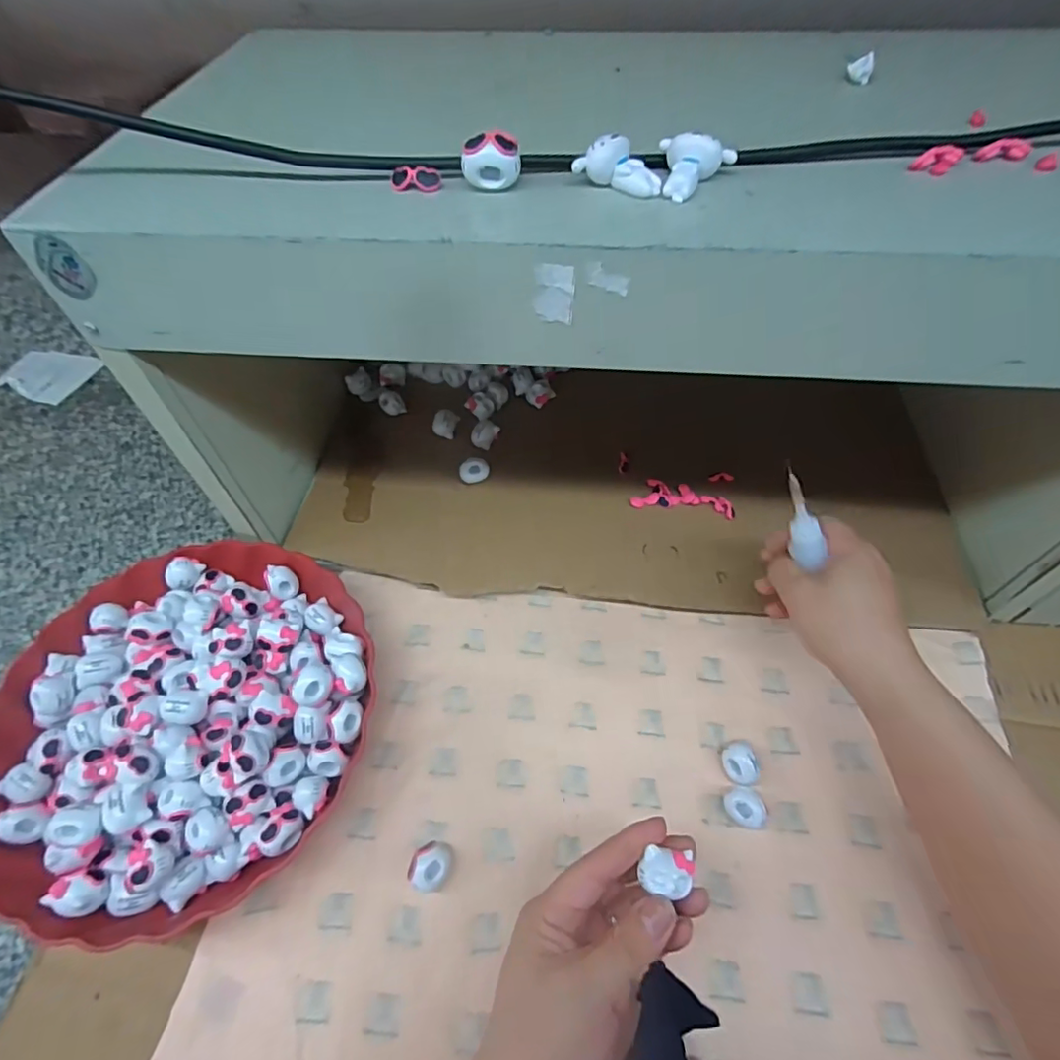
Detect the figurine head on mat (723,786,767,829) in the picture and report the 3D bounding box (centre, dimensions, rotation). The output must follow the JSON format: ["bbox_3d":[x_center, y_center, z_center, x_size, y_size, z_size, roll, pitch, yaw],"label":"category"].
[{"bbox_3d":[0.135,0.174,0.352,0.023,0.017,0.023,-5,57,3],"label":"figurine head on mat"}]

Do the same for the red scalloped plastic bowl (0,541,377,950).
[{"bbox_3d":[-0.226,0.119,0.373,0.234,0.071,0.234,-3,58,4],"label":"red scalloped plastic bowl"}]

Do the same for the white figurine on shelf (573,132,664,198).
[{"bbox_3d":[0.040,-0.161,0.247,0.038,0.016,0.016,16,61,15],"label":"white figurine on shelf"}]

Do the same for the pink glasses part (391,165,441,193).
[{"bbox_3d":[-0.052,-0.160,0.255,0.022,0.009,0.008,6,59,9],"label":"pink glasses part"}]

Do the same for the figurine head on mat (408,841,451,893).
[{"bbox_3d":[-0.059,0.200,0.334,0.021,0.022,0.025,4,58,8],"label":"figurine head on mat"}]

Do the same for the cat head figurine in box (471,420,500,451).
[{"bbox_3d":[-0.042,-0.089,0.520,0.021,0.016,0.025,29,65,21],"label":"cat head figurine in box"}]

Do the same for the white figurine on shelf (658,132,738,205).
[{"bbox_3d":[0.072,-0.160,0.245,0.032,0.015,0.031,11,59,12],"label":"white figurine on shelf"}]

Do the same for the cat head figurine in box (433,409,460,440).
[{"bbox_3d":[-0.080,-0.101,0.530,0.022,0.018,0.022,17,61,15],"label":"cat head figurine in box"}]

